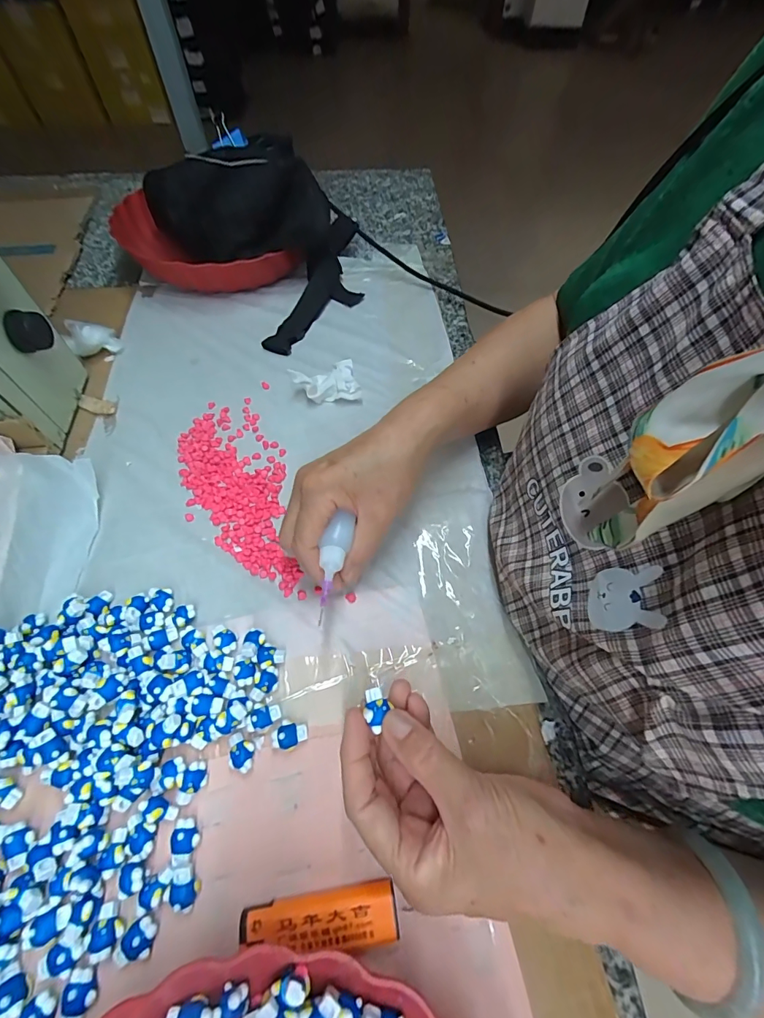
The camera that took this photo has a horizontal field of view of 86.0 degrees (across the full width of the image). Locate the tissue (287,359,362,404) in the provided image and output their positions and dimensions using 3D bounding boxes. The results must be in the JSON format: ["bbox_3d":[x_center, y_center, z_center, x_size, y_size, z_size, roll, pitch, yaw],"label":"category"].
[{"bbox_3d":[-0.054,-0.122,0.396,0.059,0.025,0.043,-14,61,-8],"label":"tissue"}]

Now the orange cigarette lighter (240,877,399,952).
[{"bbox_3d":[-0.033,0.216,0.214,0.079,0.015,0.022,-7,61,-4],"label":"orange cigarette lighter"}]

